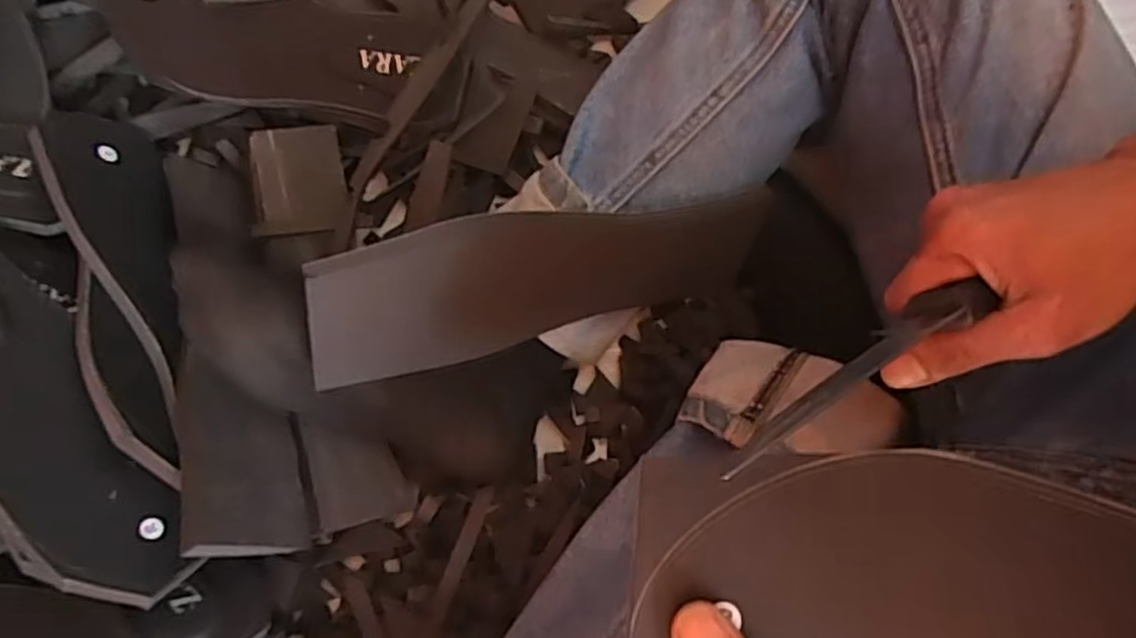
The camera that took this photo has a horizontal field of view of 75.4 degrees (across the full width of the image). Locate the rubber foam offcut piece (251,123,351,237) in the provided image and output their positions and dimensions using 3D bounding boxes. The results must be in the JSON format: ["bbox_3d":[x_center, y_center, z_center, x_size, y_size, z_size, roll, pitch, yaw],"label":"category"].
[{"bbox_3d":[-0.179,-0.093,0.487,0.057,0.014,0.078,-12,71,-3],"label":"rubber foam offcut piece"}]

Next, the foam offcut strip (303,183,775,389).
[{"bbox_3d":[-0.004,-0.022,0.397,0.258,0.096,0.010,-13,52,-23],"label":"foam offcut strip"}]

